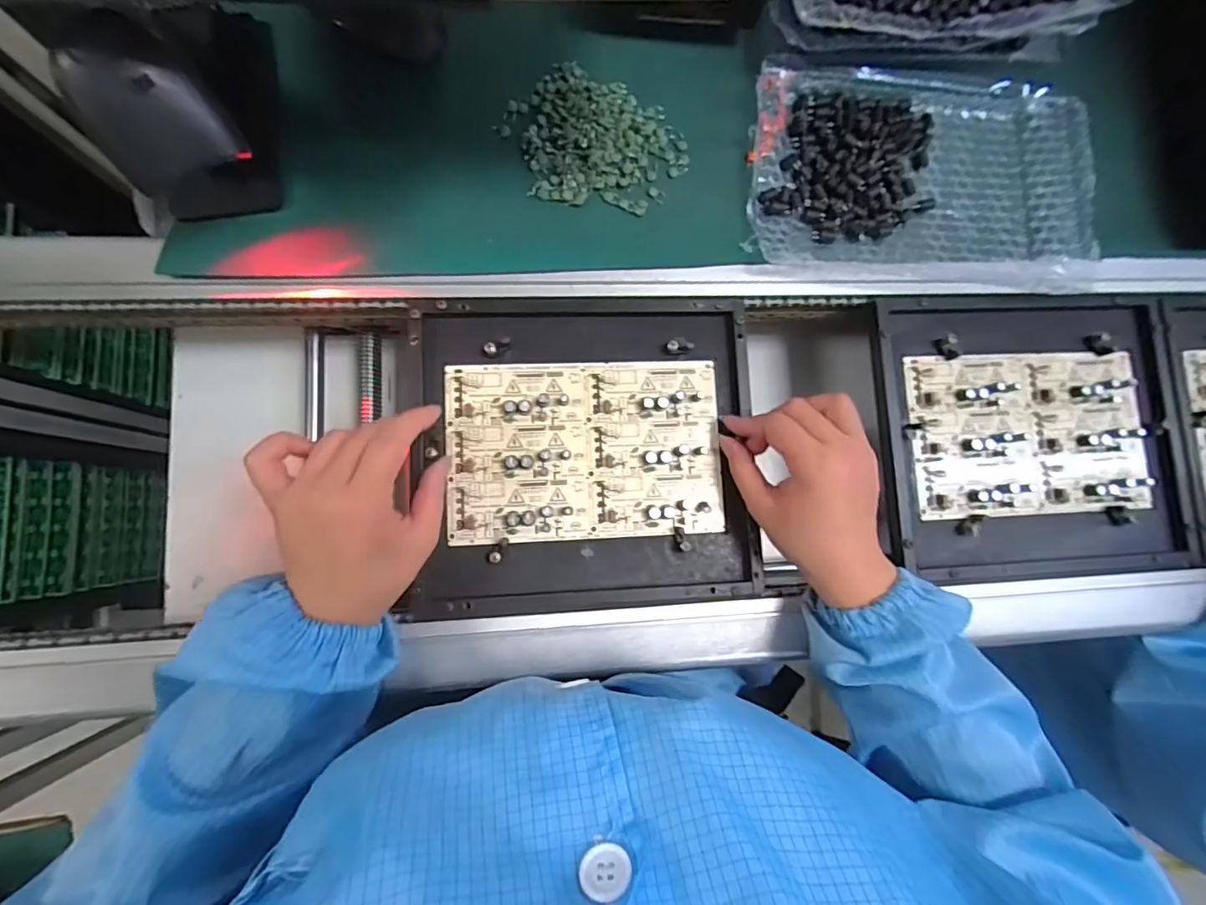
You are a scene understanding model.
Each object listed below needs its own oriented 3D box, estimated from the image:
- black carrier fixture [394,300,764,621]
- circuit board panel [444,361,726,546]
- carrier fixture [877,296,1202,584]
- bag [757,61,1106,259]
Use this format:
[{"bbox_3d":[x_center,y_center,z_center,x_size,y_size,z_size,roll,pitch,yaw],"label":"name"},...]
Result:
[{"bbox_3d":[-0.013,-0.001,0.404,0.252,0.023,0.229,-2,85,-3],"label":"black carrier fixture"},{"bbox_3d":[-0.013,-0.002,0.406,0.206,0.014,0.133,-2,85,-3],"label":"circuit board panel"},{"bbox_3d":[0.363,-0.015,0.442,0.267,0.029,0.226,-2,83,-3],"label":"carrier fixture"},{"bbox_3d":[0.267,-0.241,0.447,0.291,0.030,0.157,-2,83,-3],"label":"bag"}]

